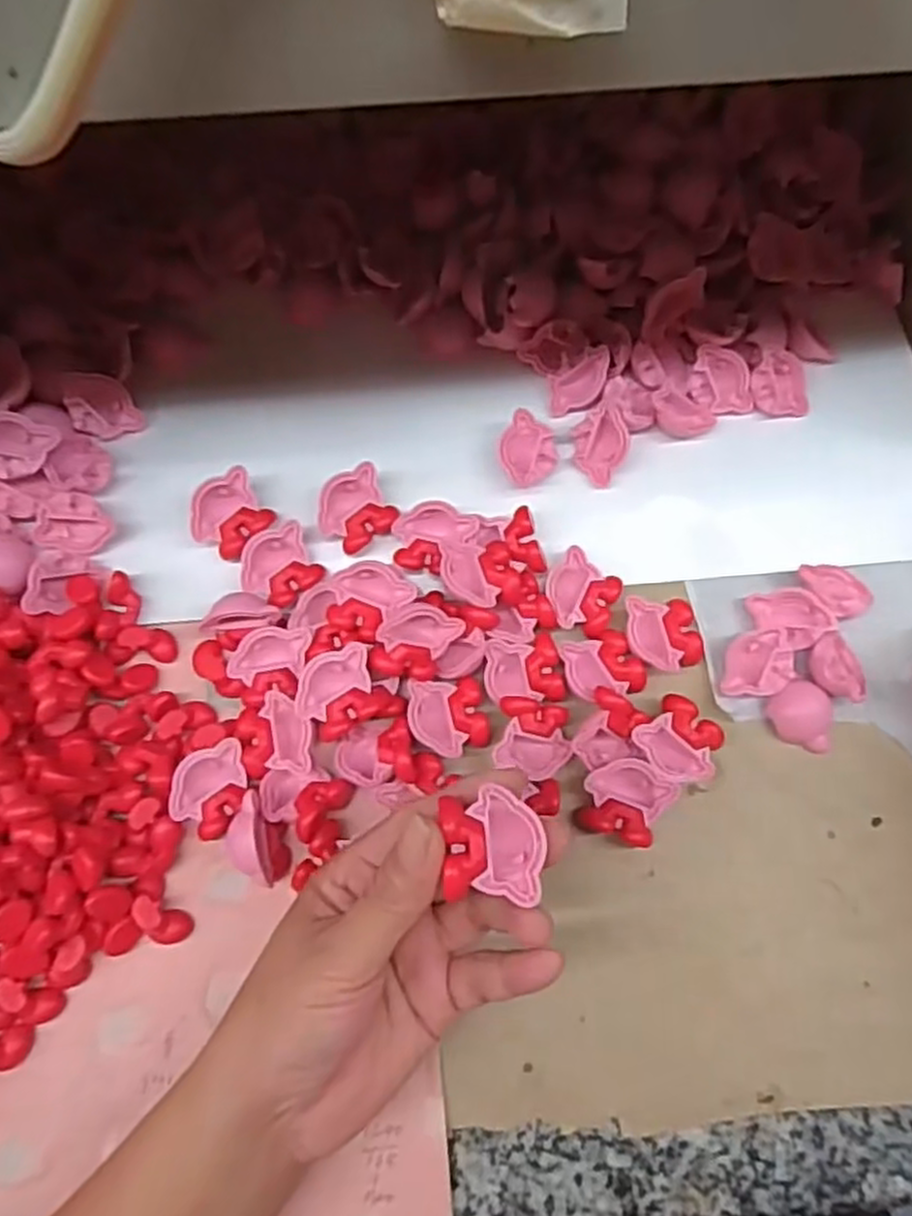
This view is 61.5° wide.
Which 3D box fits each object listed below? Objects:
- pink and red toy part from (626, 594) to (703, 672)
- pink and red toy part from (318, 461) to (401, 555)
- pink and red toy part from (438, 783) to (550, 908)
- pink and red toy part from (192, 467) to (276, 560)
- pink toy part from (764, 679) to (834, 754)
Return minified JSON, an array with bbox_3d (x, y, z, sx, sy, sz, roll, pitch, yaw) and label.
[{"bbox_3d":[0.095,0.012,0.354,0.033,0.009,0.034,-2,72,-3],"label":"pink and red toy part"},{"bbox_3d":[-0.047,-0.045,0.357,0.034,0.006,0.033,-30,96,-4],"label":"pink and red toy part"},{"bbox_3d":[0.012,0.075,0.244,0.032,0.008,0.034,-2,72,-3],"label":"pink and red toy part"},{"bbox_3d":[-0.105,-0.043,0.355,0.035,0.010,0.033,-41,93,-2],"label":"pink and red toy part"},{"bbox_3d":[0.155,0.048,0.345,0.026,0.010,0.030,6,72,0],"label":"pink toy part"}]

